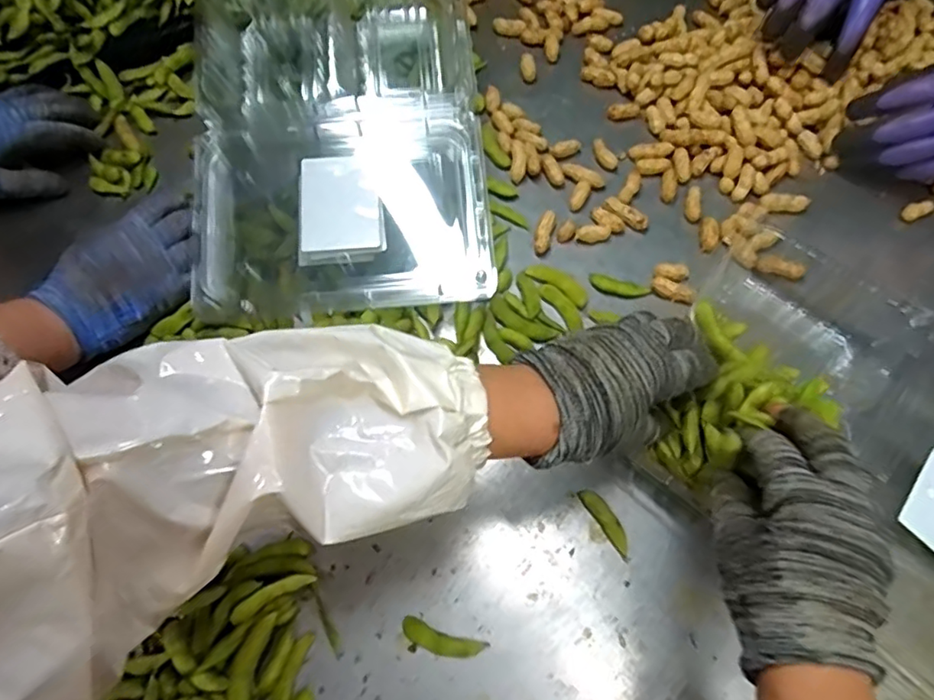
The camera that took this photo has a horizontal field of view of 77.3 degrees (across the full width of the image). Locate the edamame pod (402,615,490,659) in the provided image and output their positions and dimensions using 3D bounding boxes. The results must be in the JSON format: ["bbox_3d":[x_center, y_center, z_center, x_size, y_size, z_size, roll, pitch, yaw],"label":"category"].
[{"bbox_3d":[-0.016,0.186,0.371,0.054,0.004,0.016,17,67,9],"label":"edamame pod"}]

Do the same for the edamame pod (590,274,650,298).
[{"bbox_3d":[0.124,-0.050,0.475,0.048,0.007,0.018,14,67,8],"label":"edamame pod"}]

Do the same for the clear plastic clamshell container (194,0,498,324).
[{"bbox_3d":[-0.109,-0.198,0.497,0.223,0.086,0.351,-7,66,-2],"label":"clear plastic clamshell container"}]

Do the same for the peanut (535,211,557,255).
[{"bbox_3d":[0.066,-0.099,0.493,0.013,0.009,0.037,16,82,8],"label":"peanut"}]

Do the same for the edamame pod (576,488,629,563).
[{"bbox_3d":[0.096,0.118,0.400,0.013,0.005,0.052,-30,69,-12],"label":"edamame pod"}]

